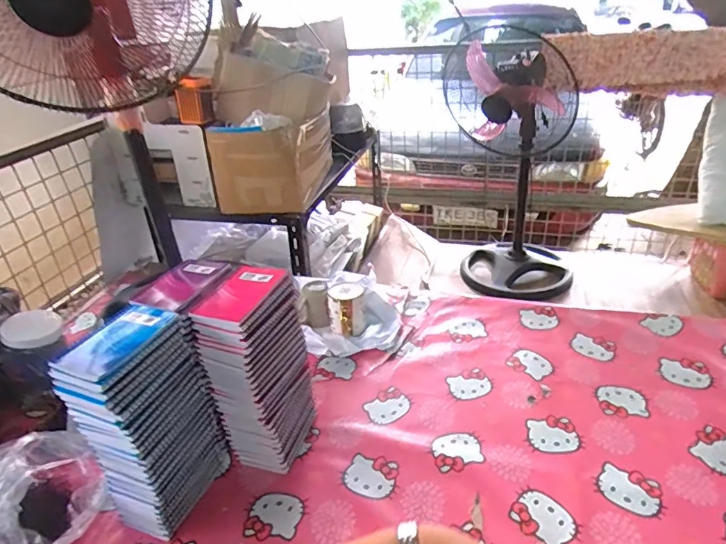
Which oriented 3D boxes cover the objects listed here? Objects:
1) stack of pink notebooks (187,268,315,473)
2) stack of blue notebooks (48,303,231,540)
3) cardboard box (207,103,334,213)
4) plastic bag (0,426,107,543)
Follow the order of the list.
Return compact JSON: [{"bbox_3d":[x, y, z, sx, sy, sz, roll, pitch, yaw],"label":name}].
[{"bbox_3d":[-0.158,0.154,0.752,0.102,0.279,0.142,8,32,22],"label":"stack of pink notebooks"},{"bbox_3d":[-0.289,0.203,0.669,0.088,0.280,0.156,7,32,20],"label":"stack of blue notebooks"},{"bbox_3d":[-0.238,-0.314,1.327,0.257,0.198,0.334,-1,30,8],"label":"cardboard box"},{"bbox_3d":[-0.471,0.305,0.627,0.190,0.153,0.218,10,33,25],"label":"plastic bag"}]

